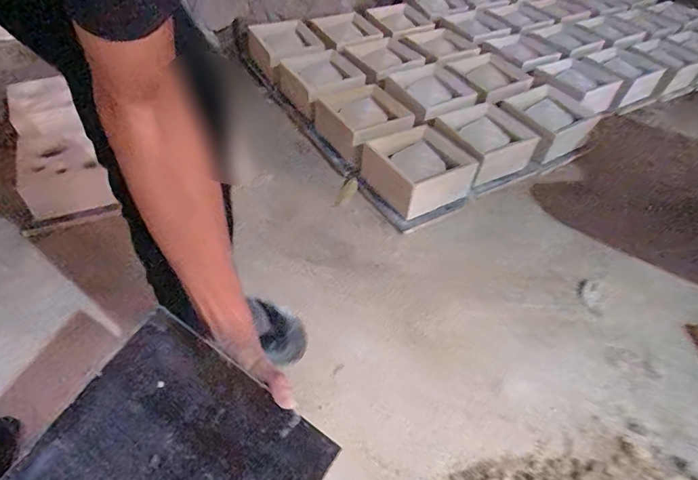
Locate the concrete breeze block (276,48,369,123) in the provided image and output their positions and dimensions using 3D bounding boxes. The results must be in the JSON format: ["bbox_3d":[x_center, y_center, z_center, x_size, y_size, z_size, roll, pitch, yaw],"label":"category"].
[{"bbox_3d":[-0.094,-0.492,1.243,0.236,0.088,0.255,-21,53,-24],"label":"concrete breeze block"}]

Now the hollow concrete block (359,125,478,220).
[{"bbox_3d":[0.164,-0.182,0.994,0.199,0.094,0.226,-23,54,-25],"label":"hollow concrete block"}]

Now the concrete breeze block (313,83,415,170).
[{"bbox_3d":[0.033,-0.339,1.118,0.205,0.086,0.252,-25,54,-27],"label":"concrete breeze block"}]

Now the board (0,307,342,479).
[{"bbox_3d":[-0.170,0.221,0.355,0.232,0.010,0.231,33,69,12],"label":"board"}]

